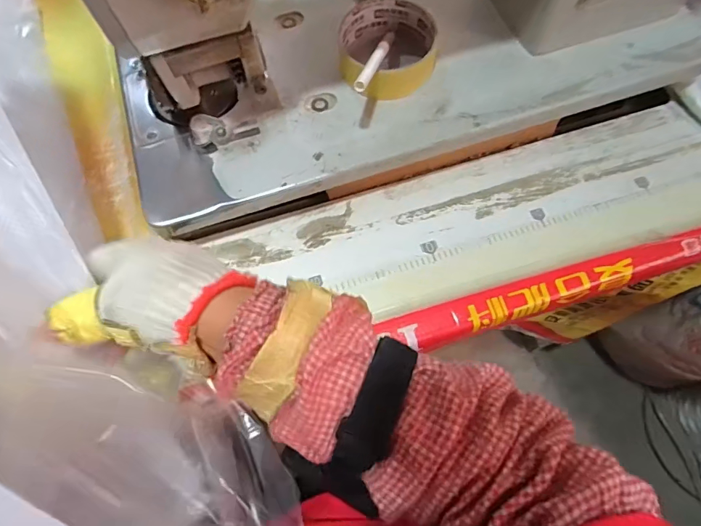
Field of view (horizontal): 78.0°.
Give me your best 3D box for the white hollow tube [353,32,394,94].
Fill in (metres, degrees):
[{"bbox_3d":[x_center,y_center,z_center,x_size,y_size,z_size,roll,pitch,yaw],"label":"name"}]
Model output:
[{"bbox_3d":[0.021,-0.157,0.331,0.008,0.008,0.101,16,48,6],"label":"white hollow tube"}]

